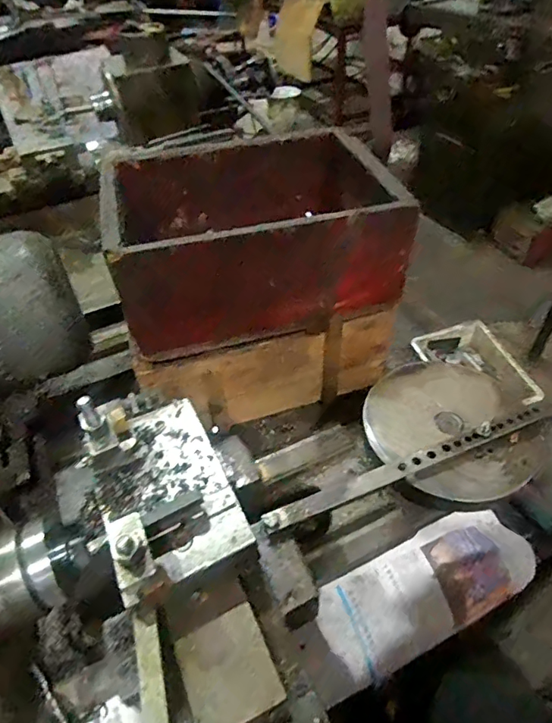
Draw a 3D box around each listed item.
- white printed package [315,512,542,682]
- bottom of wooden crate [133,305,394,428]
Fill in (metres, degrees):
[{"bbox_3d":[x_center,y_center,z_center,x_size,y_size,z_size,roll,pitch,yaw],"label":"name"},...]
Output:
[{"bbox_3d":[0.166,0.255,0.541,0.259,0.031,0.107,-21,77,-15],"label":"white printed package"},{"bbox_3d":[0.001,0.016,0.665,0.340,0.142,0.016,-15,46,-10],"label":"bottom of wooden crate"}]

